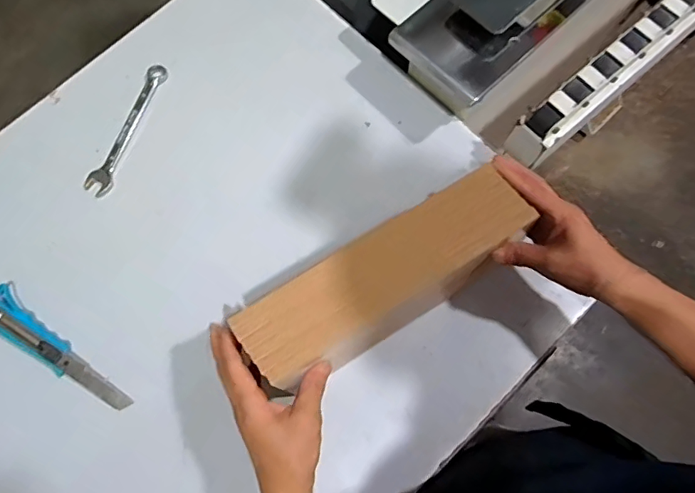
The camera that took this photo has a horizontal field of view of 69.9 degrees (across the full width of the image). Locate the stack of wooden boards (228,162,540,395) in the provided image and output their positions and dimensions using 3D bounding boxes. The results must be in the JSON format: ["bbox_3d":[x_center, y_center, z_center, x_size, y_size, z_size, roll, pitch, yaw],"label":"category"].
[{"bbox_3d":[0.039,0.030,0.481,0.292,0.030,0.090,-31,75,-8],"label":"stack of wooden boards"}]

